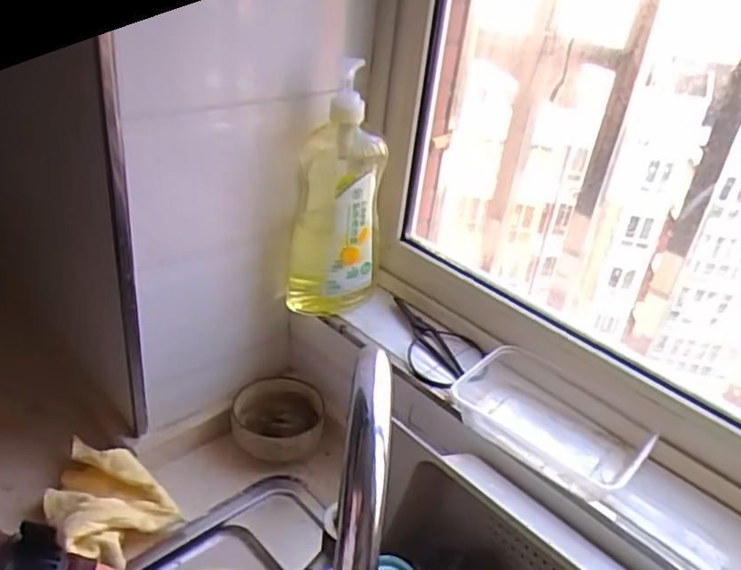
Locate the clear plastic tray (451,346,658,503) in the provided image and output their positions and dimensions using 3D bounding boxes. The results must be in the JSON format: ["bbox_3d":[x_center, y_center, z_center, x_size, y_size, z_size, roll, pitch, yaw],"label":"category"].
[{"bbox_3d":[0.176,0.124,0.632,0.180,0.035,0.114,27,36,29],"label":"clear plastic tray"}]

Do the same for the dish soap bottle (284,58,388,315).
[{"bbox_3d":[-0.035,-0.103,0.736,0.099,0.271,0.088,6,31,-3],"label":"dish soap bottle"}]

